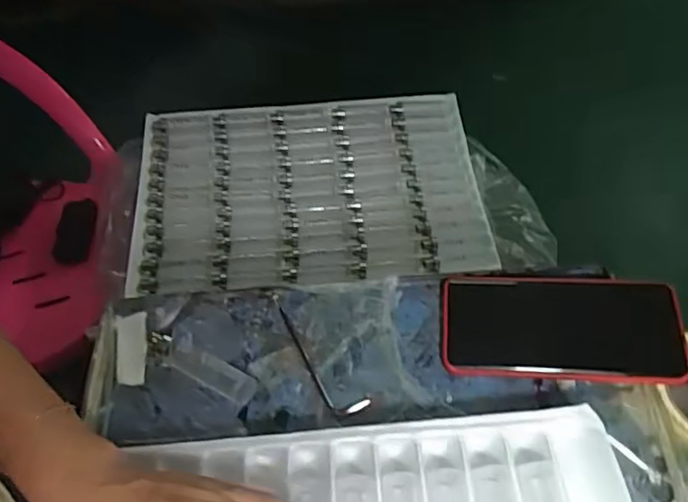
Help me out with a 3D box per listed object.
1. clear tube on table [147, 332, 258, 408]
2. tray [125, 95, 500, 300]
[{"bbox_3d":[-0.104,0.081,0.420,0.089,0.016,0.020,22,59,14],"label":"clear tube on table"},{"bbox_3d":[-0.046,-0.082,0.802,0.459,0.032,0.324,-4,56,-3],"label":"tray"}]

